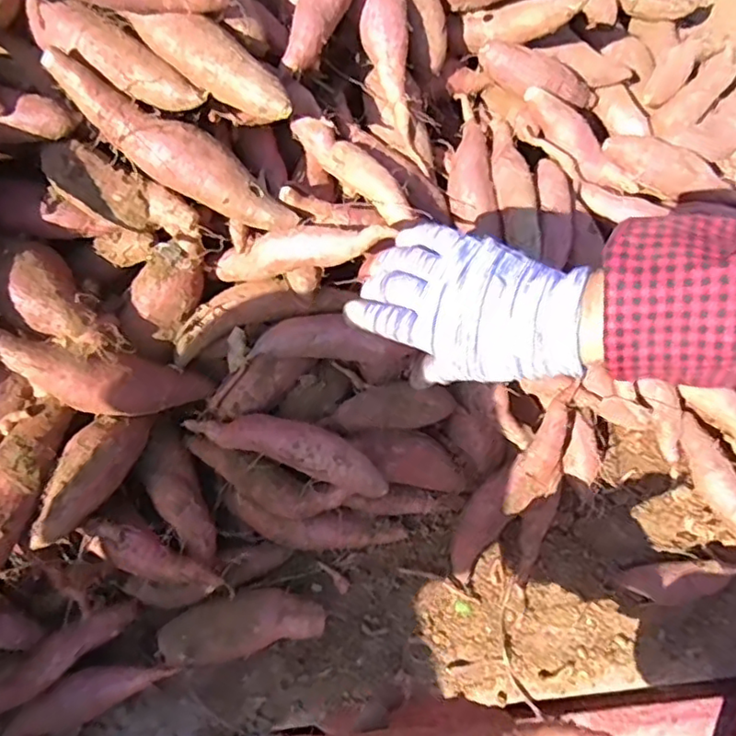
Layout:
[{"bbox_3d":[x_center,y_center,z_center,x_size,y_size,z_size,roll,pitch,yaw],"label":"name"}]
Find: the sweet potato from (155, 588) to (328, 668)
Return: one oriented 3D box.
[{"bbox_3d":[-0.113,0.230,0.555,0.146,0.043,0.053,-15,71,-2],"label":"sweet potato"}]

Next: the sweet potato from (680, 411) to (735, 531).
[{"bbox_3d":[0.338,0.109,0.578,0.046,0.032,0.140,-25,72,-6],"label":"sweet potato"}]

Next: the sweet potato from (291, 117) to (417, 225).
[{"bbox_3d":[-0.010,-0.170,0.520,0.027,0.031,0.128,-43,75,-11],"label":"sweet potato"}]

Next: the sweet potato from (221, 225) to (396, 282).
[{"bbox_3d":[-0.064,-0.097,0.508,0.172,0.035,0.029,-6,69,29],"label":"sweet potato"}]

